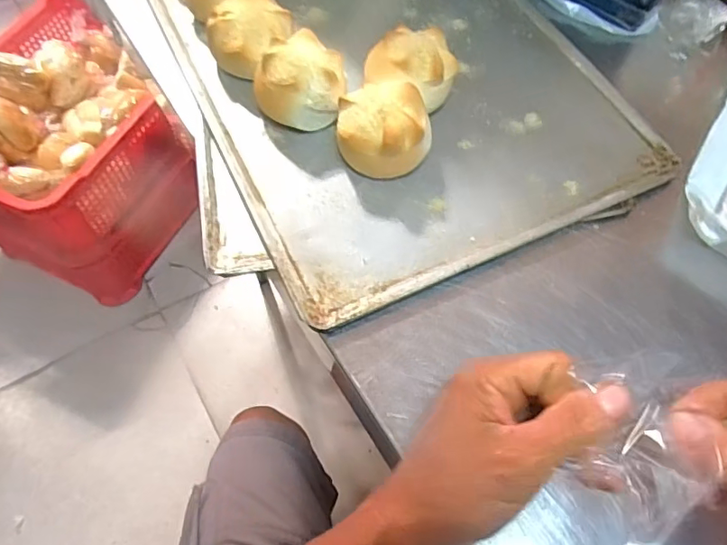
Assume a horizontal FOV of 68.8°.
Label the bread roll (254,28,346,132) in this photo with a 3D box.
[{"bbox_3d":[-0.050,-0.155,0.421,0.069,0.044,0.065,2,63,-3],"label":"bread roll"}]

